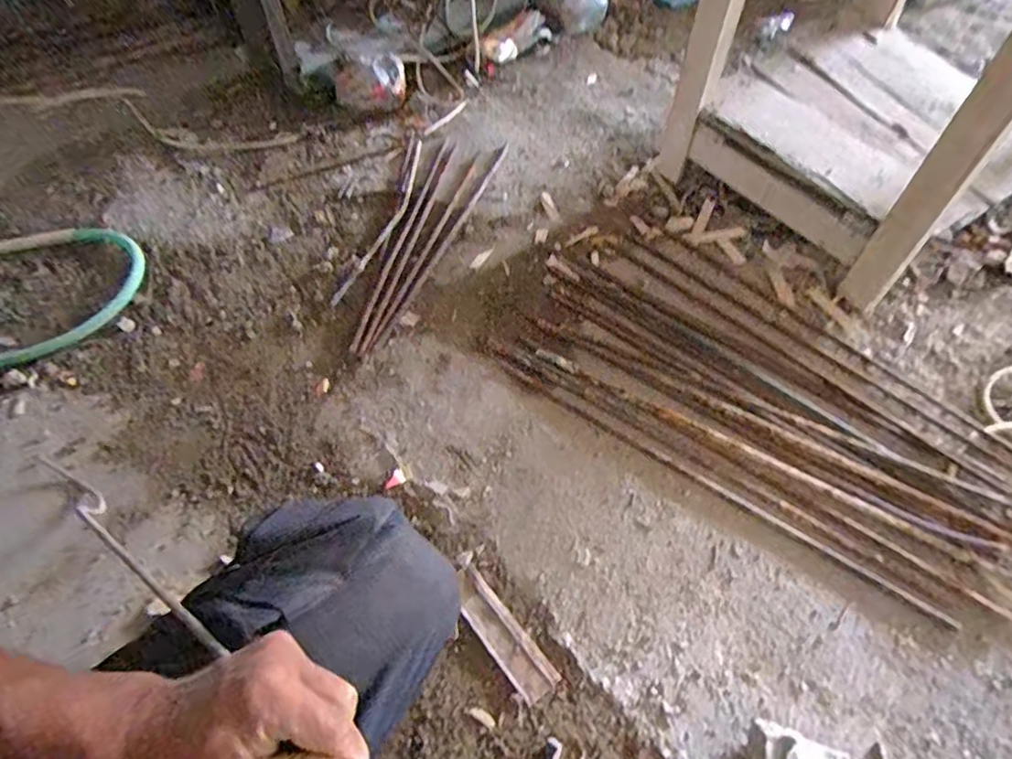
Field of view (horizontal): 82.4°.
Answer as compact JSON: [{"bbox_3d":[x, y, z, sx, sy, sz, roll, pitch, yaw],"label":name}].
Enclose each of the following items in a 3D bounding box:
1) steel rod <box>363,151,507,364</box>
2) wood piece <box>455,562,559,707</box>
[{"bbox_3d":[-0.100,-0.249,1.004,0.017,0.007,0.563,17,58,12],"label":"steel rod"},{"bbox_3d":[-0.007,0.278,0.640,0.044,0.007,0.156,-34,62,-20],"label":"wood piece"}]

